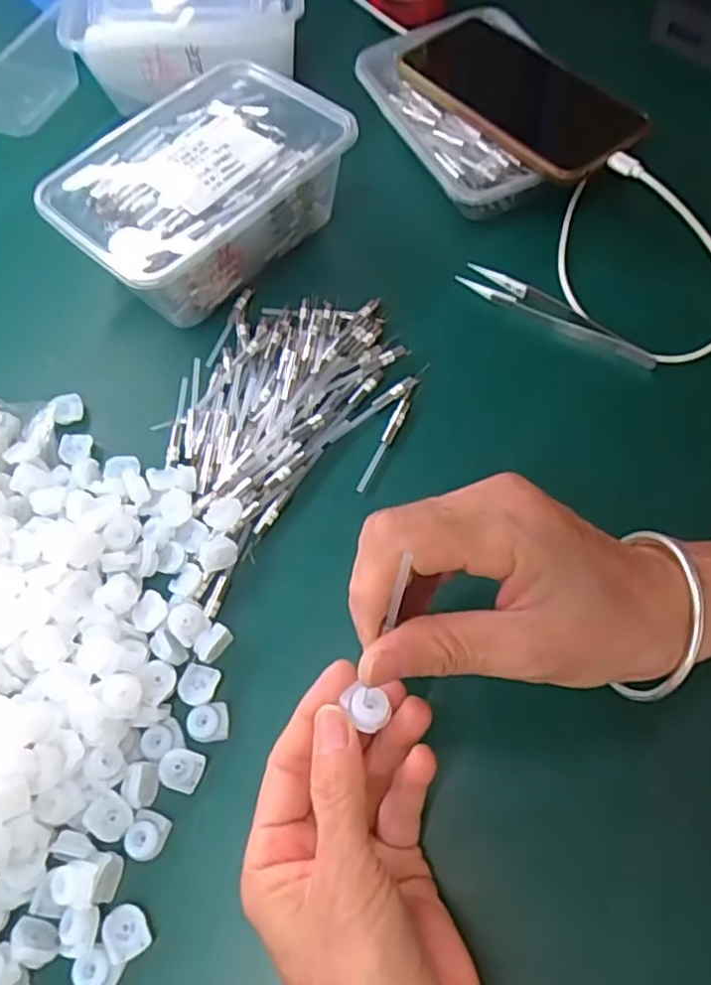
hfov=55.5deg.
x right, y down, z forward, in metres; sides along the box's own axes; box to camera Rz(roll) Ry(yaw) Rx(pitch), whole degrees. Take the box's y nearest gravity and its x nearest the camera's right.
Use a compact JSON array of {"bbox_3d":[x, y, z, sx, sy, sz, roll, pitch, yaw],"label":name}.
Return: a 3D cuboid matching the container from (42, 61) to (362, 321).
[{"bbox_3d":[-0.094,-0.183,0.420,0.167,0.059,0.120,-42,68,-17],"label":"container"}]

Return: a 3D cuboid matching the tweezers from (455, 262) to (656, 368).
[{"bbox_3d":[0.115,-0.104,0.394,0.123,0.014,0.018,37,71,20],"label":"tweezers"}]

